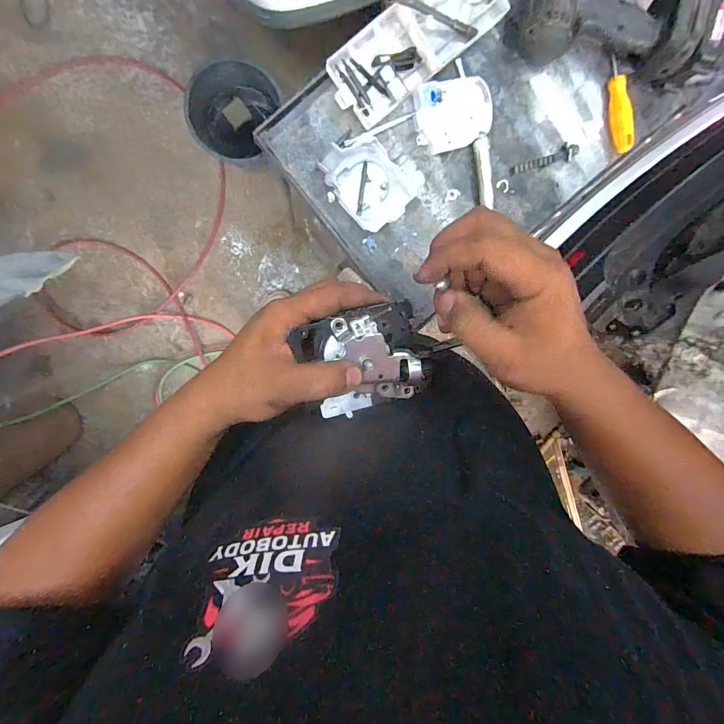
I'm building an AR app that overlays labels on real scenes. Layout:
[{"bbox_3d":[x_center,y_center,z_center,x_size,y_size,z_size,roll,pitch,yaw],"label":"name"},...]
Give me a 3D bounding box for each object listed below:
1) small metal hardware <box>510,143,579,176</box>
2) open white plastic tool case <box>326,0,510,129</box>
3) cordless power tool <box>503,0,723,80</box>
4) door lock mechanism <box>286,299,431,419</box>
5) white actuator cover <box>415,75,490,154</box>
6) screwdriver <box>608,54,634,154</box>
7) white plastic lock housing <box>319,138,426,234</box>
[{"bbox_3d":[0.239,-0.268,0.520,0.088,0.011,0.020,-13,98,0],"label":"small metal hardware"},{"bbox_3d":[0.063,-0.388,0.473,0.226,0.026,0.086,-39,102,2],"label":"open white plastic tool case"},{"bbox_3d":[0.305,-0.446,0.463,0.228,0.070,0.187,4,101,-7],"label":"cordless power tool"},{"bbox_3d":[0.004,-0.002,0.304,0.095,0.030,0.077,-18,98,1],"label":"door lock mechanism"},{"bbox_3d":[0.116,-0.306,0.493,0.091,0.031,0.072,-8,102,-4],"label":"white actuator cover"},{"bbox_3d":[0.336,-0.336,0.515,0.017,0.020,0.118,-15,102,-3],"label":"screwdriver"},{"bbox_3d":[0.009,-0.232,0.503,0.094,0.033,0.114,-40,102,3],"label":"white plastic lock housing"}]

